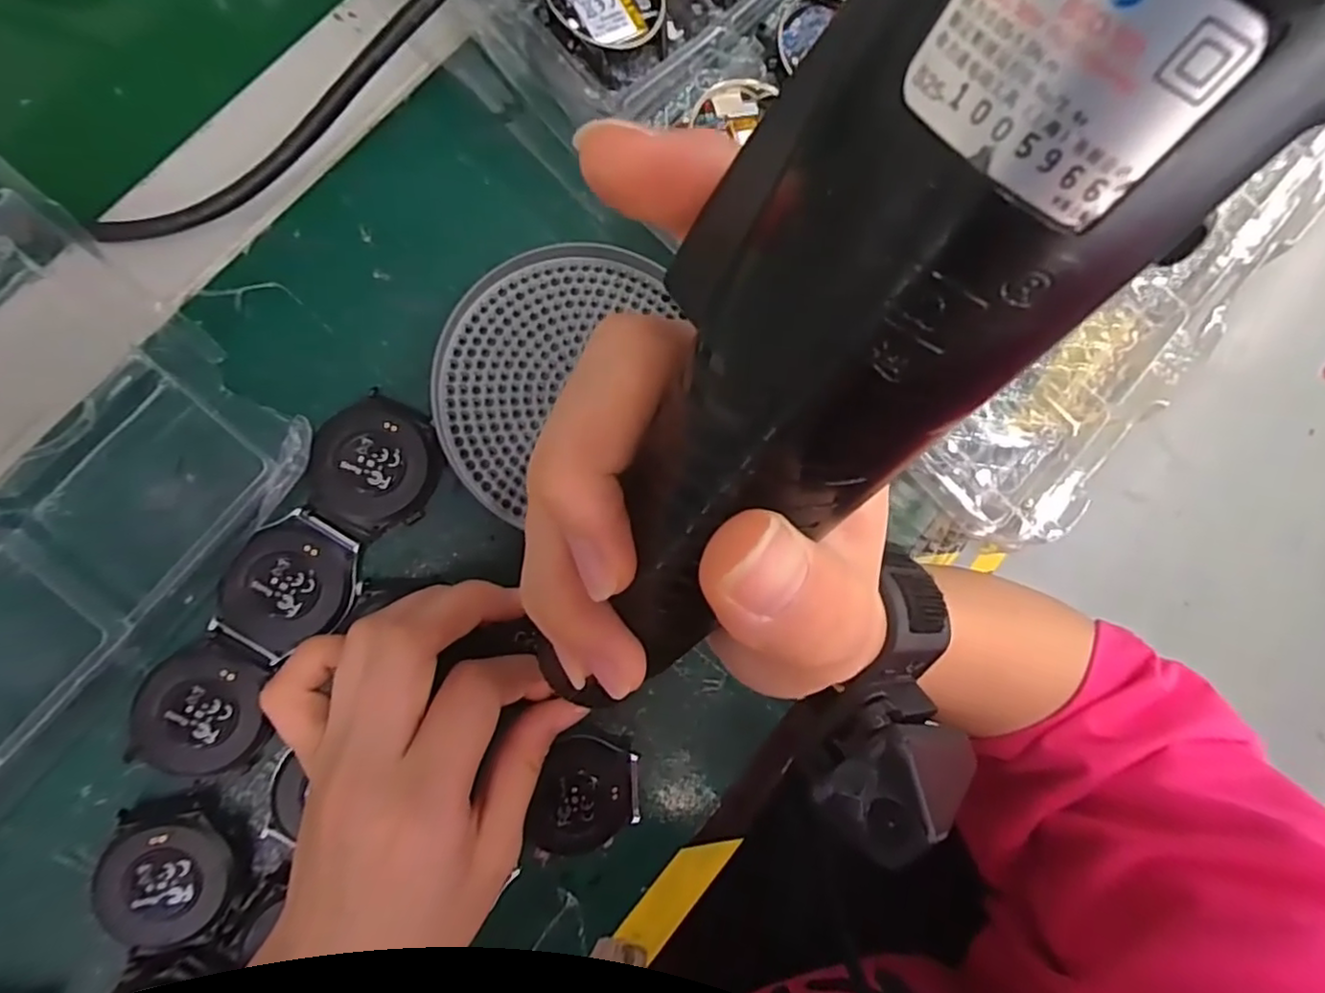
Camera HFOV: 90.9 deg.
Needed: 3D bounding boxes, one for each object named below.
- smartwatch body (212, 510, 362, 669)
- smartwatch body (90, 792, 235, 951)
[{"bbox_3d":[-0.133,0.033,0.234,0.041,0.010,0.050,33,82,-7],"label":"smartwatch body"},{"bbox_3d":[-0.171,0.130,0.225,0.040,0.011,0.046,-13,89,-9],"label":"smartwatch body"}]

